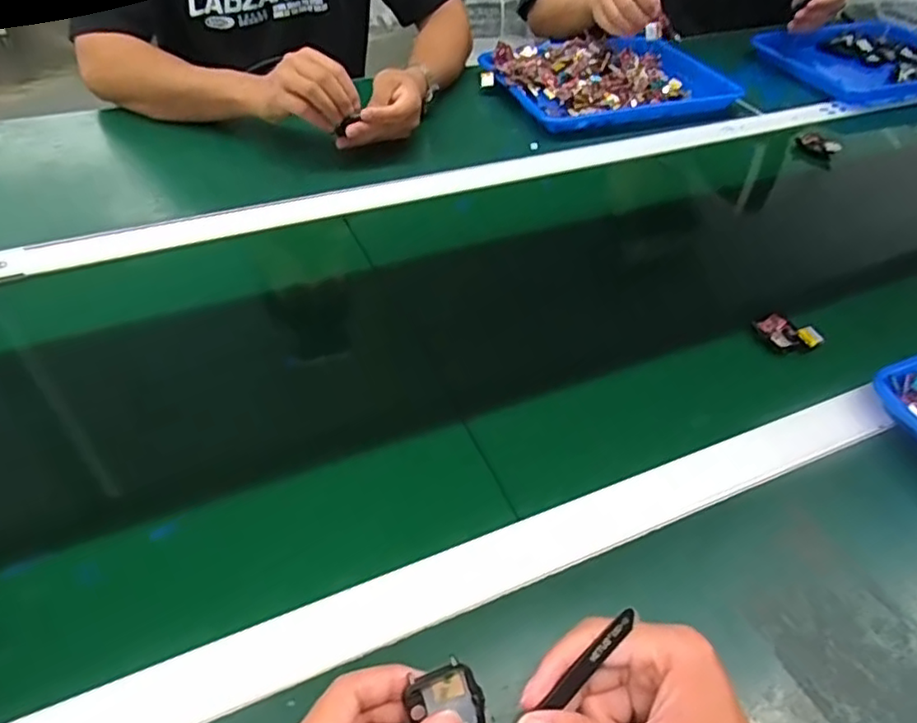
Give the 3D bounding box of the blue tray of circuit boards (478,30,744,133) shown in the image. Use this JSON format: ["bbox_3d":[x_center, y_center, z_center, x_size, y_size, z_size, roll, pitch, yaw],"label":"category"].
[{"bbox_3d":[0.224,-0.422,0.928,0.347,0.045,0.226,-11,47,-17],"label":"blue tray of circuit boards"}]

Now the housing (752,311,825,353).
[{"bbox_3d":[0.300,-0.026,0.576,0.034,0.020,0.051,-21,51,-22],"label":"housing"}]

